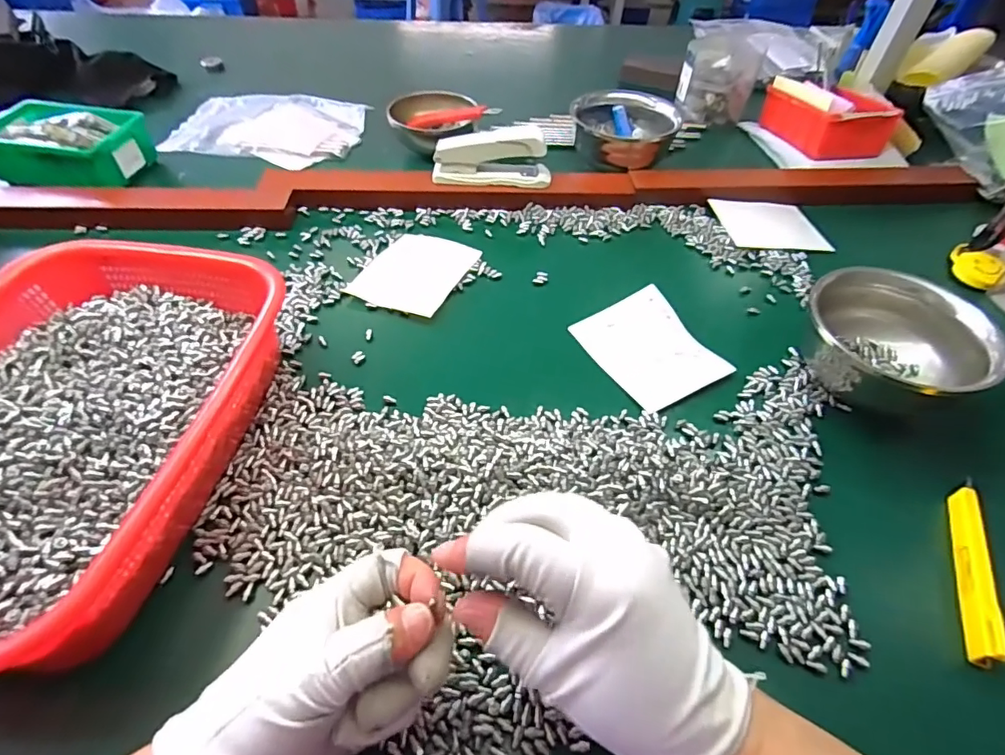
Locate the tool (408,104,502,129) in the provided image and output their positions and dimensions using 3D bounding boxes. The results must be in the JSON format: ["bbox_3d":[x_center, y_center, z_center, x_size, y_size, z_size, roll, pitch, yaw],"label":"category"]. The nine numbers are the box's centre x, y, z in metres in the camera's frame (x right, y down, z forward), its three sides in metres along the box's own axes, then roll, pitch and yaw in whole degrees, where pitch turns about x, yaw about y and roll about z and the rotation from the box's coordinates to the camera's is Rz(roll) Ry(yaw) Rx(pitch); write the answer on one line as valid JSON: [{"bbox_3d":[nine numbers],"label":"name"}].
[{"bbox_3d":[-0.055,-0.313,0.623,0.117,0.017,0.020,3,46,23],"label":"tool"}]

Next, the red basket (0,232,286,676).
[{"bbox_3d":[-0.268,0.019,0.334,0.209,0.068,0.316,5,48,2],"label":"red basket"}]

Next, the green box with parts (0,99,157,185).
[{"bbox_3d":[-0.488,-0.261,0.579,0.149,0.050,0.115,9,48,6],"label":"green box with parts"}]

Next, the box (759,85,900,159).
[{"bbox_3d":[0.406,-0.327,0.652,0.096,0.055,0.142,-6,49,-8],"label":"box"}]

